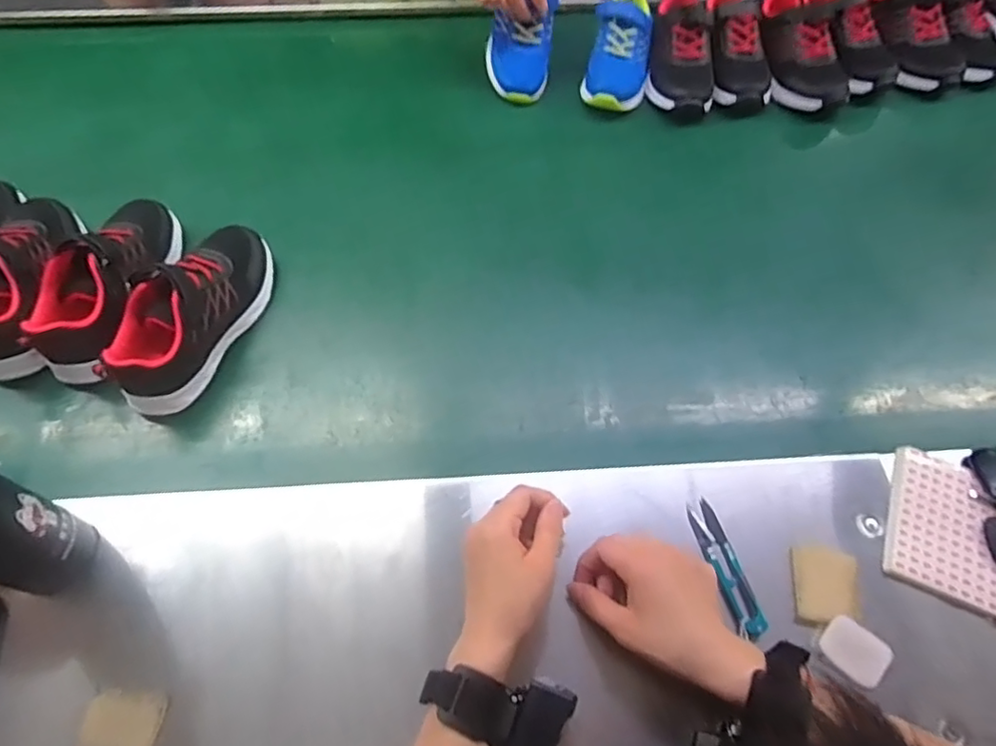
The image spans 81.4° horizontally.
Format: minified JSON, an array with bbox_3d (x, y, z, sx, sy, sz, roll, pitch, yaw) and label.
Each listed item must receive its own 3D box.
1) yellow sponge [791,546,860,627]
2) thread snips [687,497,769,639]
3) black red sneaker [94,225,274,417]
[{"bbox_3d":[0.265,0.173,0.467,0.051,0.008,0.058,9,60,2],"label":"yellow sponge"},{"bbox_3d":[0.187,0.157,0.474,0.023,0.011,0.107,-11,61,-10],"label":"thread snips"},{"bbox_3d":[-0.304,-0.067,0.577,0.071,0.096,0.208,17,60,7],"label":"black red sneaker"}]

